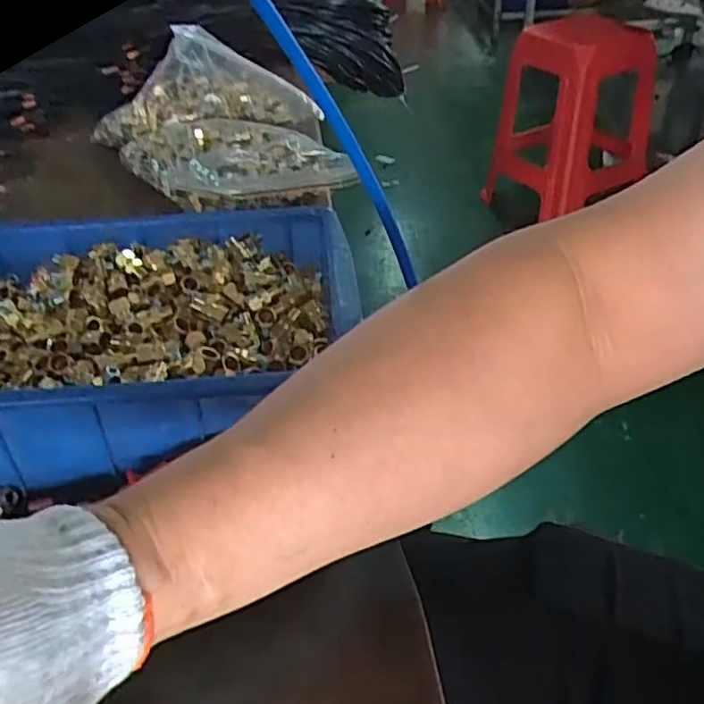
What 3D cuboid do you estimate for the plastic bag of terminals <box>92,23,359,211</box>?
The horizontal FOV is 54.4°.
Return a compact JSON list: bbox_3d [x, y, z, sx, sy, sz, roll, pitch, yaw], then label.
[{"bbox_3d":[-0.157,-0.259,0.721,0.202,0.127,0.253,-15,40,-16],"label":"plastic bag of terminals"}]

